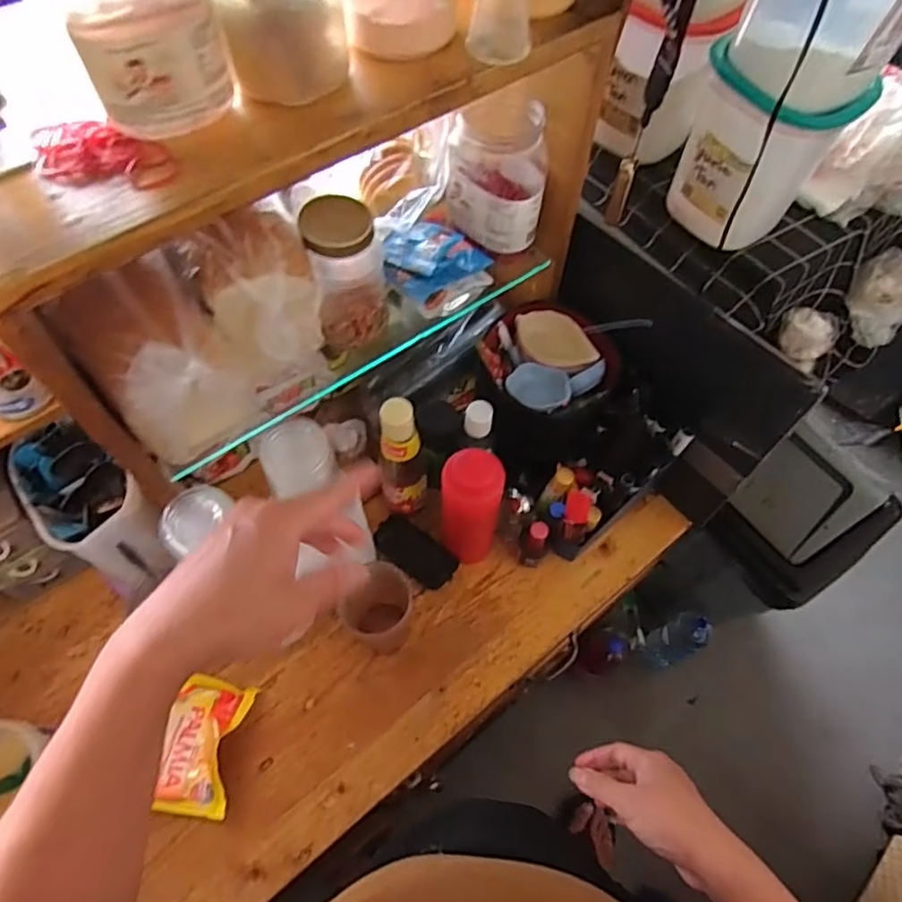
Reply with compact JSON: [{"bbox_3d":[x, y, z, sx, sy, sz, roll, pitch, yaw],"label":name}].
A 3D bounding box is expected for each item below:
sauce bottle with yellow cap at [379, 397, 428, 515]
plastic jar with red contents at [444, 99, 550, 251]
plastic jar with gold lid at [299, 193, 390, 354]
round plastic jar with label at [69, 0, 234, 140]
[{"bbox_3d":[-0.054,0.011,0.685,0.049,0.176,0.055,3,62,0],"label":"sauce bottle with yellow cap"},{"bbox_3d":[0.046,-0.281,0.604,0.095,0.116,0.095,1,62,-1],"label":"plastic jar with red contents"},{"bbox_3d":[-0.093,-0.161,0.547,0.064,0.129,0.068,1,62,-1],"label":"plastic jar with gold lid"},{"bbox_3d":[-0.182,-0.253,0.352,0.075,0.083,0.086,-22,65,-12],"label":"round plastic jar with label"}]

